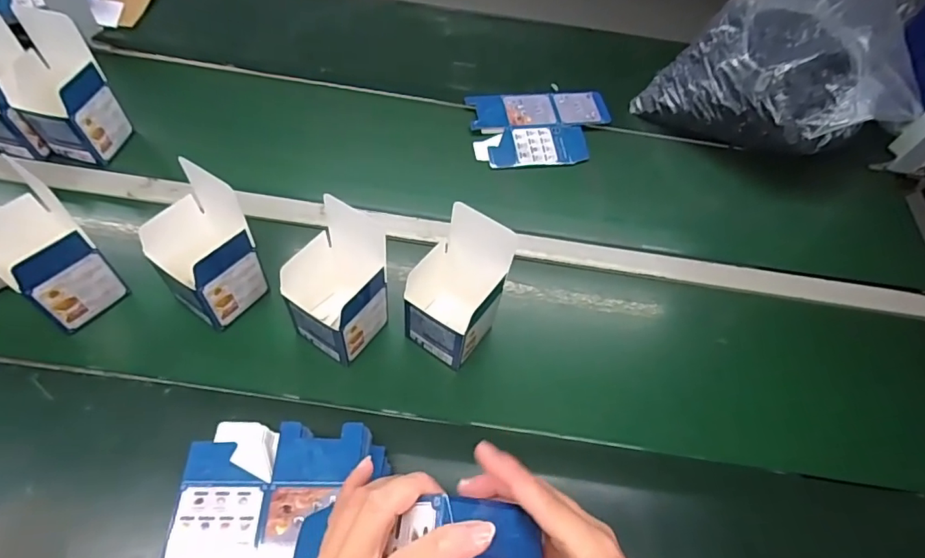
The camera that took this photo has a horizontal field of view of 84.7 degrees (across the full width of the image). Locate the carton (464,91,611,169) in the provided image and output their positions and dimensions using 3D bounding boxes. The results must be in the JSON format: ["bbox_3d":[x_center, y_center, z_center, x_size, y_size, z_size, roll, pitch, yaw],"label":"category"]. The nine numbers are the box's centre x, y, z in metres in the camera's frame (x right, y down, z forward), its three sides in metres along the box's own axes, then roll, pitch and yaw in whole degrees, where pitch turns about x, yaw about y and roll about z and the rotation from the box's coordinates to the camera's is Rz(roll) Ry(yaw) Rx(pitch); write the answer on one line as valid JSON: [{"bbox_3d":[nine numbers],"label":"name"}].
[{"bbox_3d":[0.131,-0.250,0.838,0.228,0.010,0.151,-5,66,-5],"label":"carton"}]

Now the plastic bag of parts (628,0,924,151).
[{"bbox_3d":[0.539,-0.355,0.834,0.384,0.155,0.302,28,61,17],"label":"plastic bag of parts"}]

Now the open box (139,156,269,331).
[{"bbox_3d":[-0.297,-0.021,0.593,0.092,0.145,0.096,32,62,19],"label":"open box"}]

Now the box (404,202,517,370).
[{"bbox_3d":[-0.010,0.011,0.578,0.097,0.170,0.100,29,61,18],"label":"box"}]

